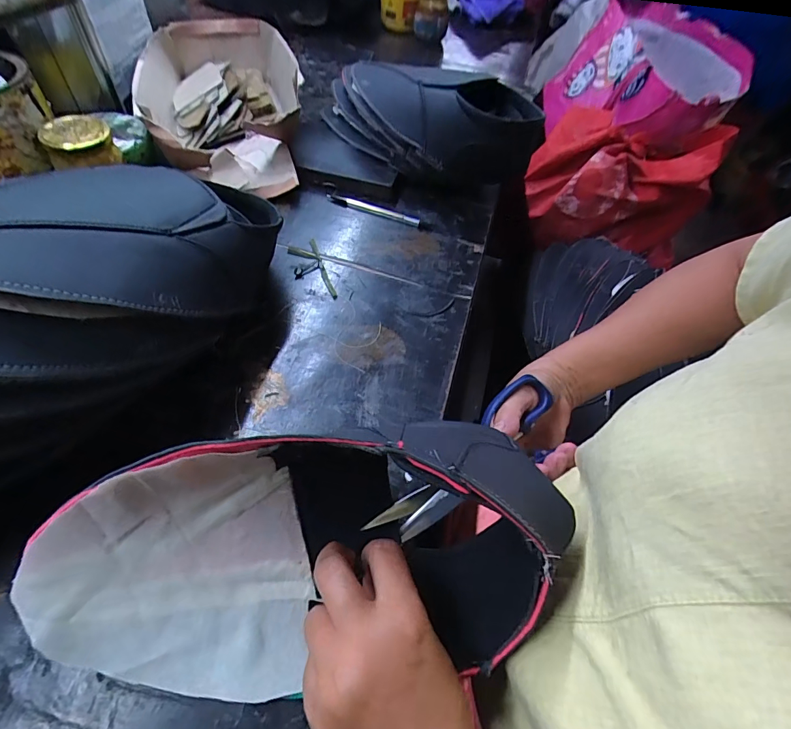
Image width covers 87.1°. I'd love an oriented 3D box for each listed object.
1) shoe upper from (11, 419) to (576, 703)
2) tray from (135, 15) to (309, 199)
[{"bbox_3d":[-0.054,0.113,0.232,0.293,0.135,0.123,-8,55,-11],"label":"shoe upper"},{"bbox_3d":[-0.246,-0.377,0.602,0.206,0.095,0.367,-9,55,-12],"label":"tray"}]

